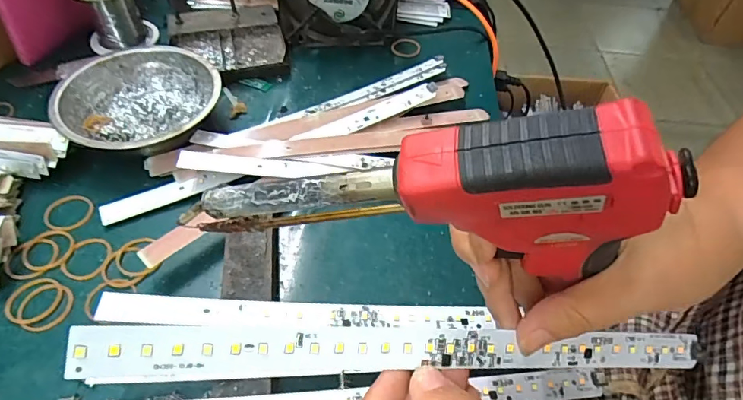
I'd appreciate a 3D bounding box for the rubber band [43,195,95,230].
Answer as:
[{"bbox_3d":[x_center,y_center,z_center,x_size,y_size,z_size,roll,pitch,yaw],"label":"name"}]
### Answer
[{"bbox_3d":[-0.227,0.008,0.338,0.034,0.004,0.033,2,52,-2],"label":"rubber band"}]

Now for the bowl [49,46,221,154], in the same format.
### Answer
[{"bbox_3d":[-0.194,-0.079,0.385,0.125,0.035,0.128,1,52,-3],"label":"bowl"}]

